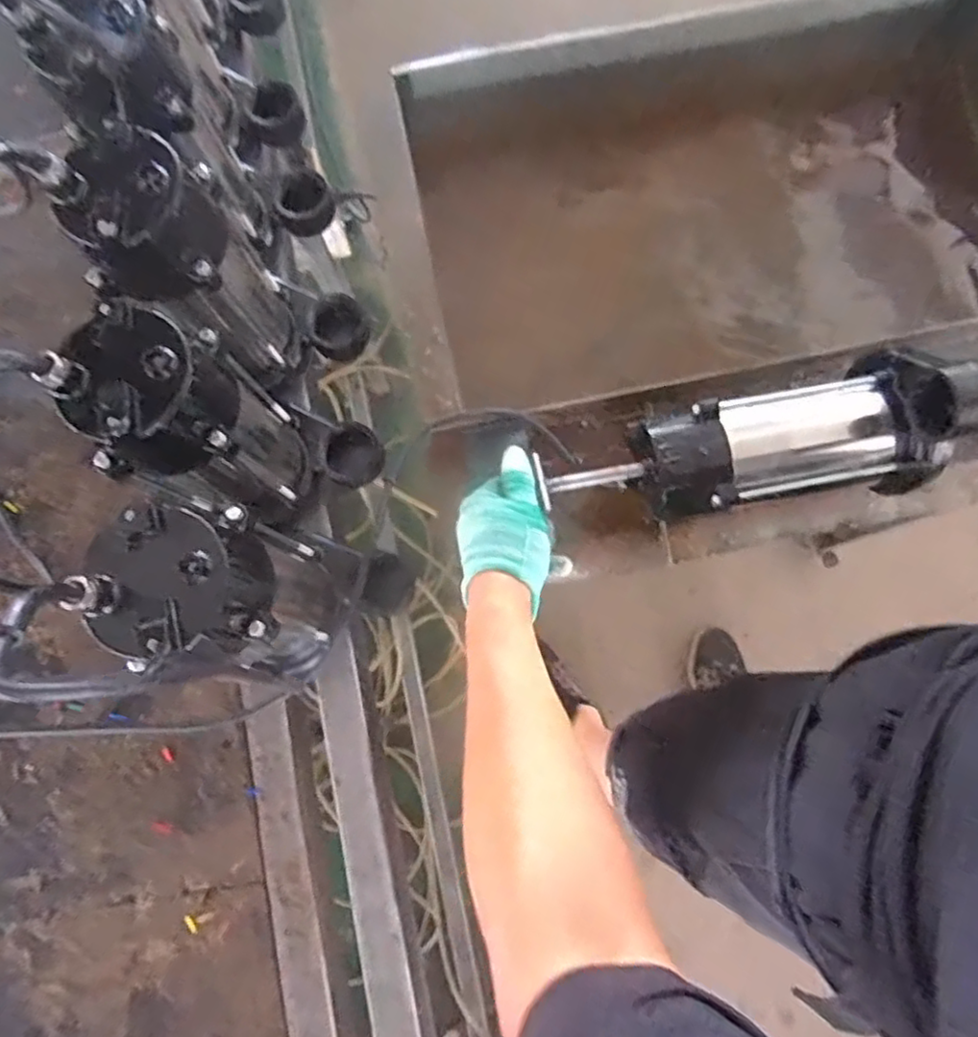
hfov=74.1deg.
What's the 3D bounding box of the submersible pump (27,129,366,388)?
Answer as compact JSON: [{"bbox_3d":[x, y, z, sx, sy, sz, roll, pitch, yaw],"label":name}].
[{"bbox_3d":[-0.200,-0.200,0.511,0.145,0.229,0.107,-24,79,-3],"label":"submersible pump"}]

